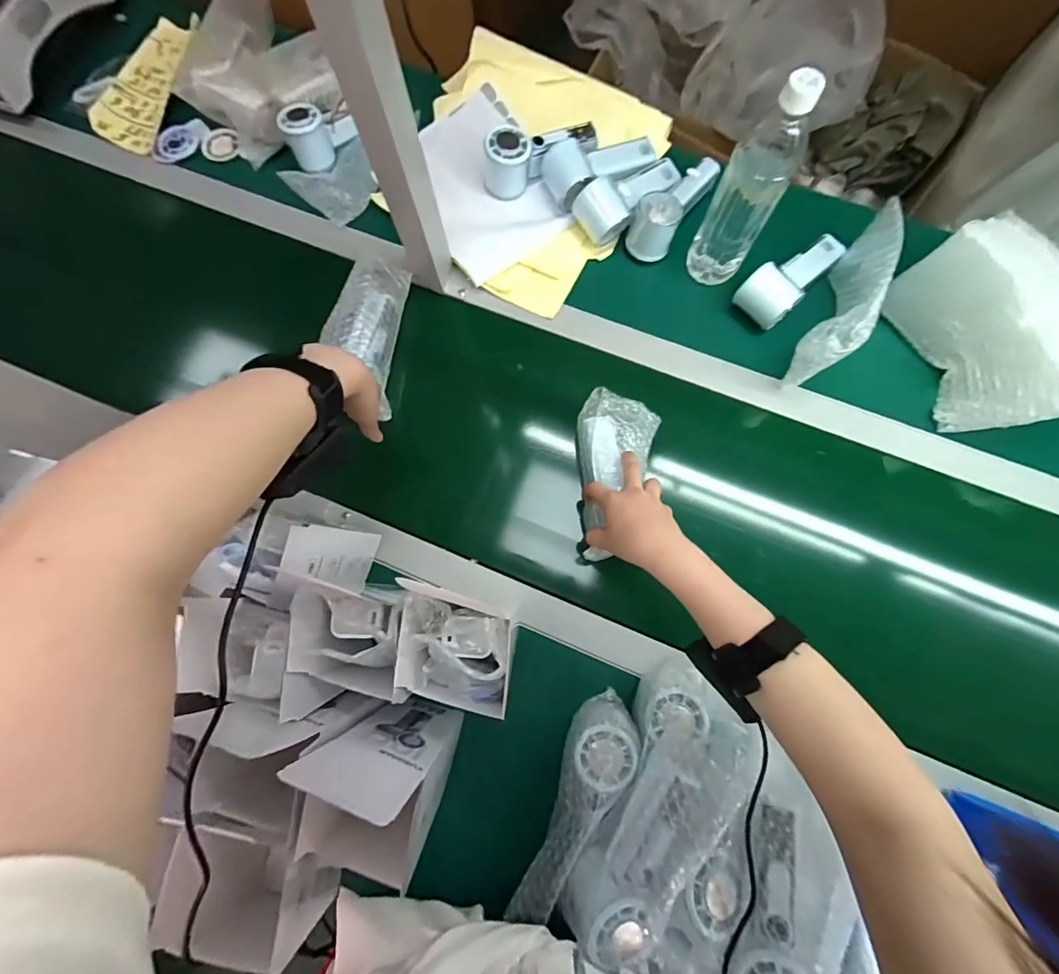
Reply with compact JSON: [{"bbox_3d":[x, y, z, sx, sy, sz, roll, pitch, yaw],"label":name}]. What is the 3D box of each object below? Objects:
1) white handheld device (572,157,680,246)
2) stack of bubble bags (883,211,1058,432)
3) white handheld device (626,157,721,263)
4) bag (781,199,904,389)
[{"bbox_3d":[0.131,-0.374,0.576,0.149,0.059,0.058,-36,79,-6],"label":"white handheld device"},{"bbox_3d":[0.498,-0.162,0.481,0.085,0.119,0.213,-21,78,-3],"label":"stack of bubble bags"},{"bbox_3d":[0.185,-0.361,0.570,0.058,0.052,0.145,36,81,9],"label":"white handheld device"},{"bbox_3d":[0.355,-0.202,0.500,0.048,0.105,0.175,29,80,7],"label":"bag"}]

